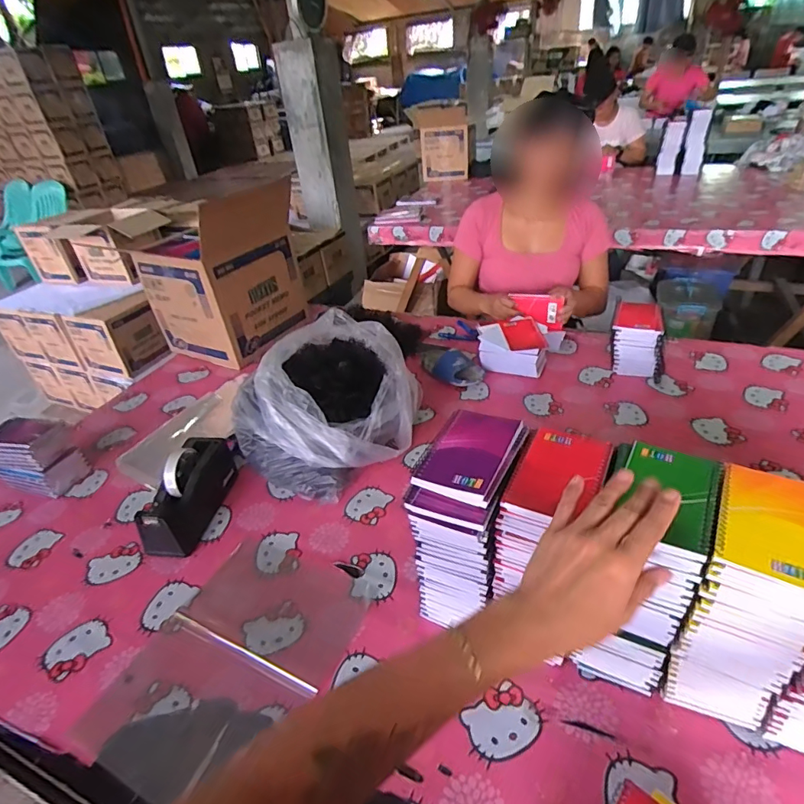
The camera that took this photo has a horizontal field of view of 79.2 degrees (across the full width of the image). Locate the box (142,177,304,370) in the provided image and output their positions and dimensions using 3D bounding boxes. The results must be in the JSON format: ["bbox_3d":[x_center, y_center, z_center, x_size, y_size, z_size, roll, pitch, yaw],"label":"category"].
[{"bbox_3d":[-0.480,-0.344,1.323,0.305,0.385,0.316,14,39,27],"label":"box"}]

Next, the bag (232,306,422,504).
[{"bbox_3d":[-0.124,-0.004,0.931,0.293,0.215,0.348,20,42,34],"label":"bag"}]

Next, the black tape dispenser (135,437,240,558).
[{"bbox_3d":[-0.369,0.148,0.841,0.074,0.118,0.226,-1,34,9],"label":"black tape dispenser"}]

